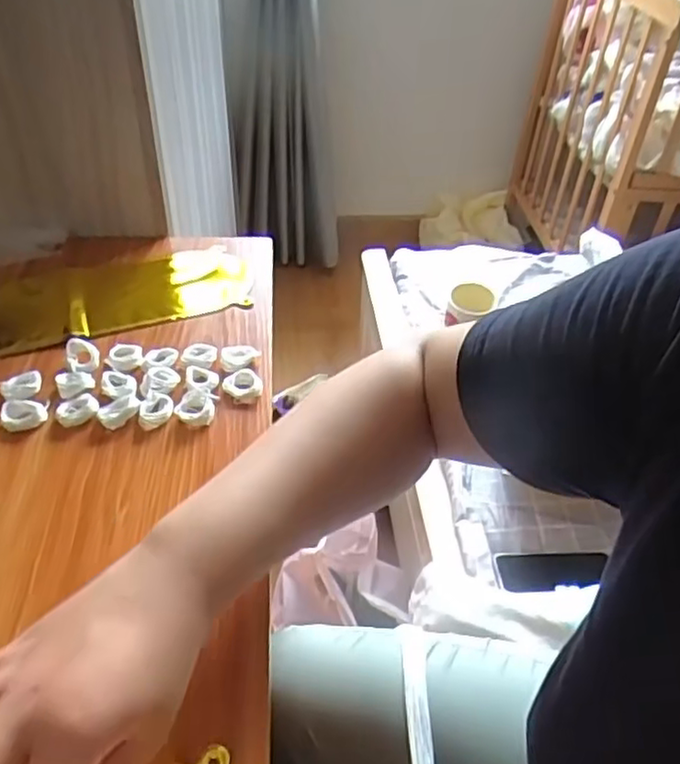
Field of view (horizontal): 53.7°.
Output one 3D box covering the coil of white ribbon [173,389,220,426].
[{"bbox_3d":[-0.114,0.019,0.532,0.029,0.009,0.032,3,40,1],"label":"coil of white ribbon"}]

